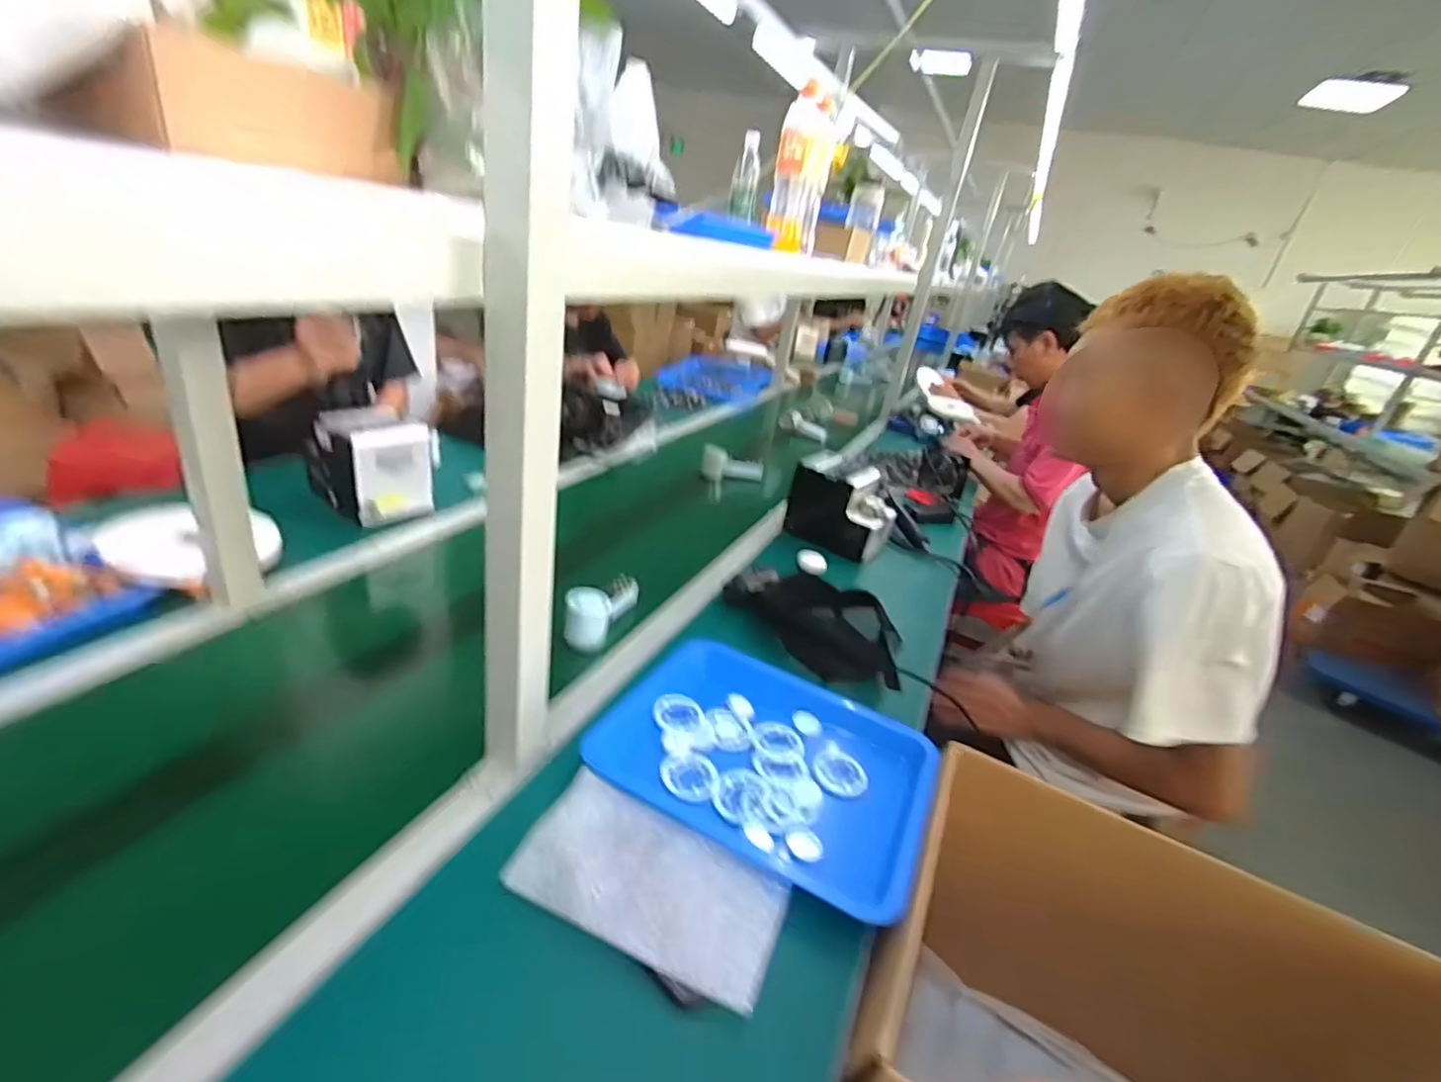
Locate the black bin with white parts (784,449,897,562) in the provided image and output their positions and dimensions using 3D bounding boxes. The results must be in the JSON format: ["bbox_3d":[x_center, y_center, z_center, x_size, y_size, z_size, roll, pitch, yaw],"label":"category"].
[{"bbox_3d":[0.231,-0.071,1.198,0.189,0.127,0.115,23,28,23],"label":"black bin with white parts"}]

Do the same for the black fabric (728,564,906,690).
[{"bbox_3d":[0.156,0.118,0.922,0.313,0.064,0.146,31,32,35],"label":"black fabric"}]

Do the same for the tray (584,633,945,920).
[{"bbox_3d":[0.054,0.230,0.682,0.336,0.040,0.271,22,27,20],"label":"tray"}]

